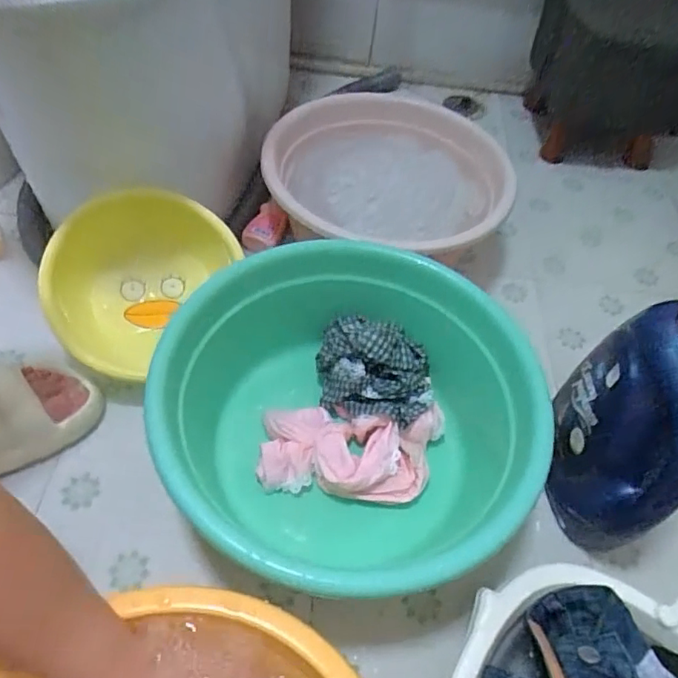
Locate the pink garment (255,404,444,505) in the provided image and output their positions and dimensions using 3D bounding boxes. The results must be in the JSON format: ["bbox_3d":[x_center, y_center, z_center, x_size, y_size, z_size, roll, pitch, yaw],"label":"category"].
[{"bbox_3d":[0.015,0.122,0.600,0.206,0.039,0.108,5,53,-2],"label":"pink garment"}]

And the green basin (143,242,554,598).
[{"bbox_3d":[0.001,0.086,0.568,0.350,0.157,0.366,2,53,-3],"label":"green basin"}]

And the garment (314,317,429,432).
[{"bbox_3d":[0.042,0.030,0.629,0.143,0.084,0.115,16,53,7],"label":"garment"}]

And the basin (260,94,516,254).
[{"bbox_3d":[0.068,-0.227,0.785,0.342,0.095,0.342,2,53,-3],"label":"basin"}]

